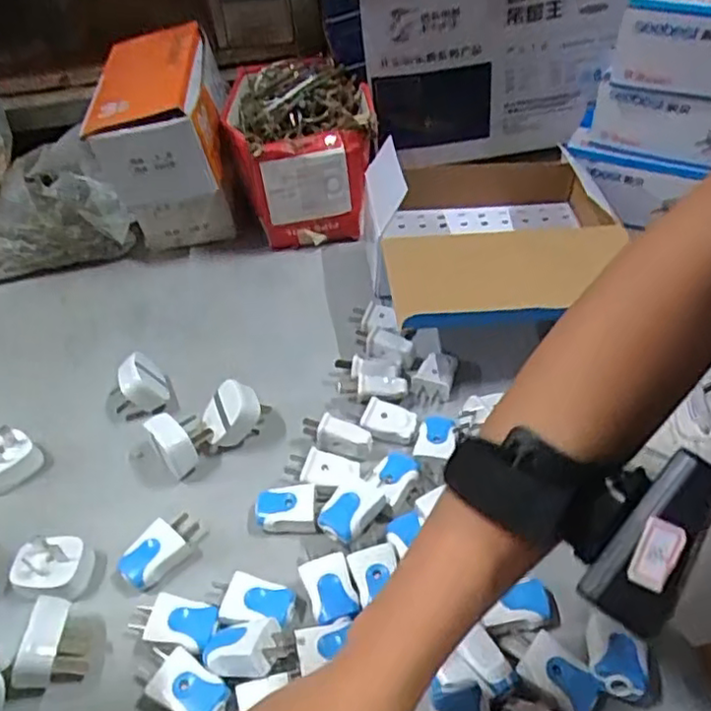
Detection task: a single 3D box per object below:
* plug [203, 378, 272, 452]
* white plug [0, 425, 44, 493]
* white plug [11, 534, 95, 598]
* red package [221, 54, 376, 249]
[{"bbox_3d":[-0.096,0.049,0.532,0.049,0.044,0.040,-47,52,14],"label":"plug"},{"bbox_3d":[-0.277,0.081,0.516,0.038,0.027,0.050,31,56,31],"label":"white plug"},{"bbox_3d":[-0.207,0.144,0.448,0.043,0.030,0.040,0,45,6],"label":"white plug"},{"bbox_3d":[-0.056,-0.224,0.717,0.148,0.149,0.161,-11,45,-5],"label":"red package"}]

